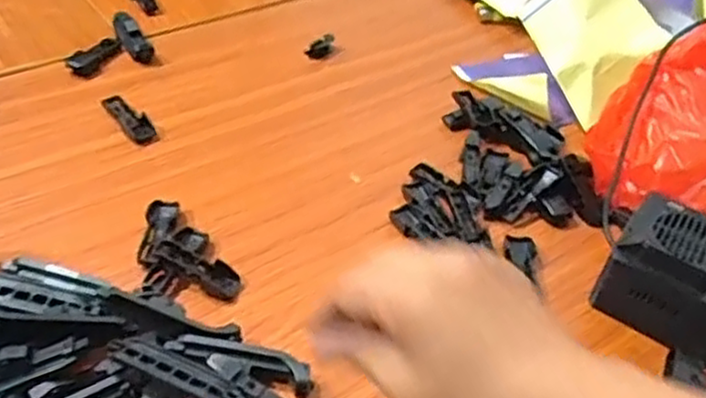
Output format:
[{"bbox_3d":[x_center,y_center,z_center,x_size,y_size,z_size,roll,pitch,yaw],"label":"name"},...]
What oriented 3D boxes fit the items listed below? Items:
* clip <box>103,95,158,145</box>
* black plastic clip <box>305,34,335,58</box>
[{"bbox_3d":[-0.156,-0.056,0.508,0.016,0.011,0.052,-30,53,-33],"label":"clip"},{"bbox_3d":[-0.025,-0.123,0.599,0.014,0.012,0.029,31,48,25],"label":"black plastic clip"}]

